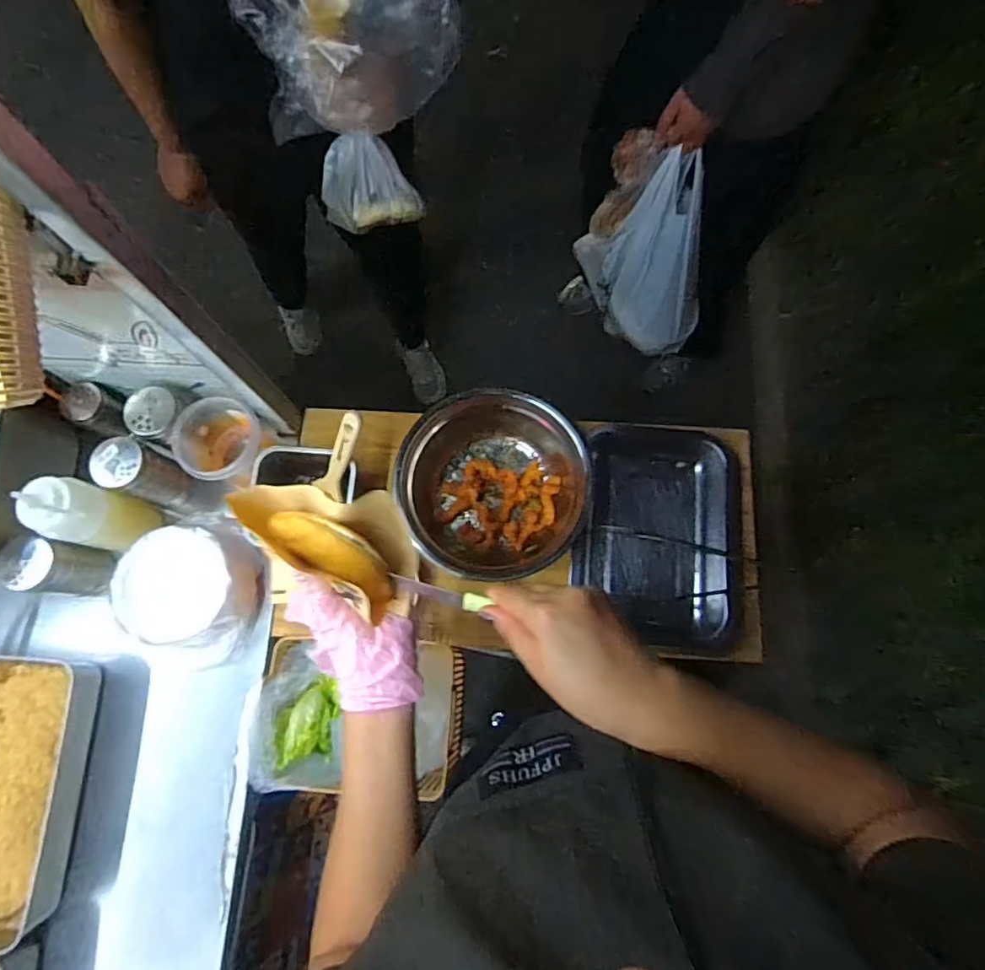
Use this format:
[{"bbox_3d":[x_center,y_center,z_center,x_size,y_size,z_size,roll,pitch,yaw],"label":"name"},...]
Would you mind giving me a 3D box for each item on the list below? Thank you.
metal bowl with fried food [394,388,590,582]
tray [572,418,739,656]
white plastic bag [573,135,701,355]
[{"bbox_3d":[0.003,0.005,0.698,0.231,0.069,0.224,41,79,10],"label":"metal bowl with fried food"},{"bbox_3d":[0.208,0.058,0.696,0.208,0.058,0.264,5,75,1],"label":"tray"},{"bbox_3d":[0.310,-0.458,1.144,0.311,0.385,0.167,30,77,7],"label":"white plastic bag"}]

